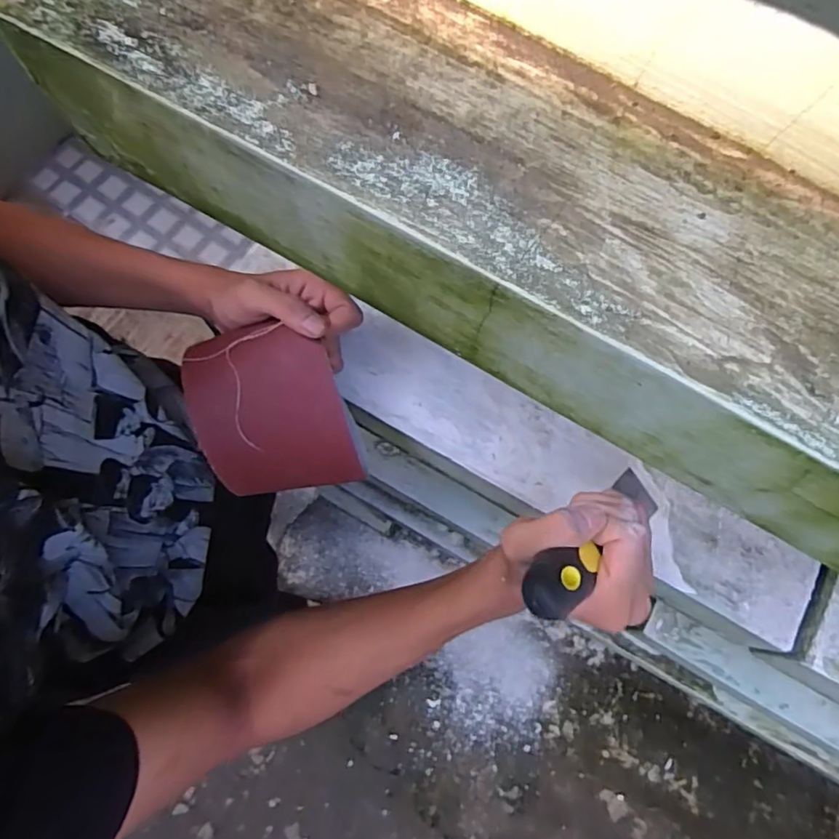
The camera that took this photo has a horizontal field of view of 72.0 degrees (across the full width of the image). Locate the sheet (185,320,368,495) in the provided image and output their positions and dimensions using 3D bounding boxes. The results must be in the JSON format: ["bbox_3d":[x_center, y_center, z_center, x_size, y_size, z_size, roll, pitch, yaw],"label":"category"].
[{"bbox_3d":[-0.105,-0.005,0.424,0.107,0.089,0.094,-10,70,-4],"label":"sheet"}]

